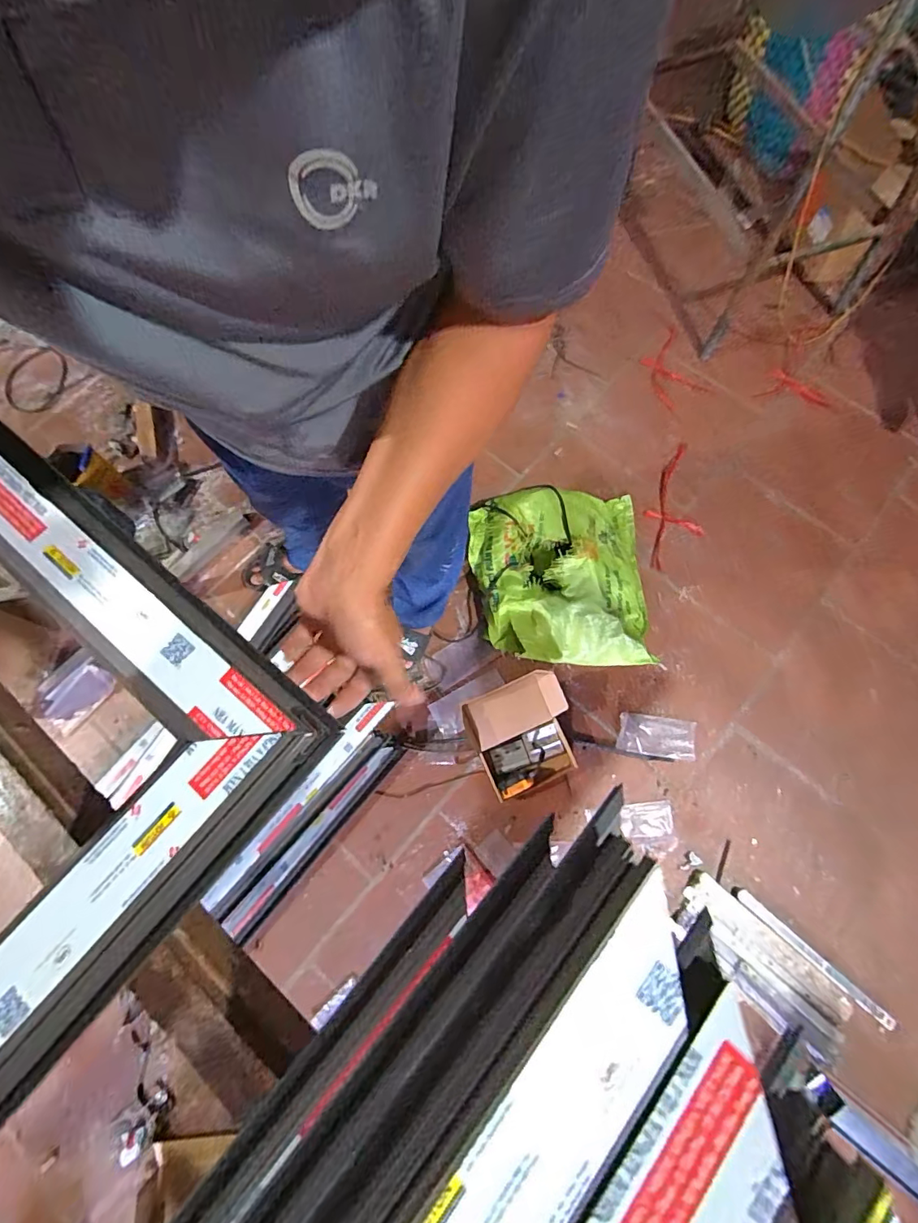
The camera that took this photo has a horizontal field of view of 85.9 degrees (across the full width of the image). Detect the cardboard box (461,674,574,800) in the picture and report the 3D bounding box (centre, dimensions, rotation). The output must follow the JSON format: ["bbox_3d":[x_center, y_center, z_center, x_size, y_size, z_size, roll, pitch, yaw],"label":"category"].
[{"bbox_3d":[0.147,0.284,1.134,0.221,0.142,0.234,-24,75,-7],"label":"cardboard box"}]

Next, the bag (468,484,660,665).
[{"bbox_3d":[0.245,-0.106,1.227,0.432,0.137,0.468,1,73,0],"label":"bag"}]

